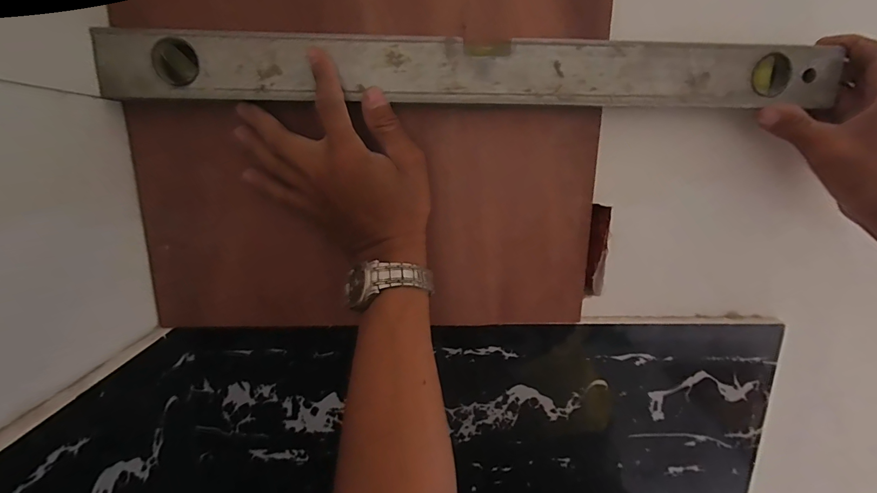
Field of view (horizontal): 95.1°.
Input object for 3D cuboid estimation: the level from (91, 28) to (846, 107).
[{"bbox_3d":[0.035,-0.146,0.326,0.572,0.056,0.025,-1,13,-3],"label":"level"}]

